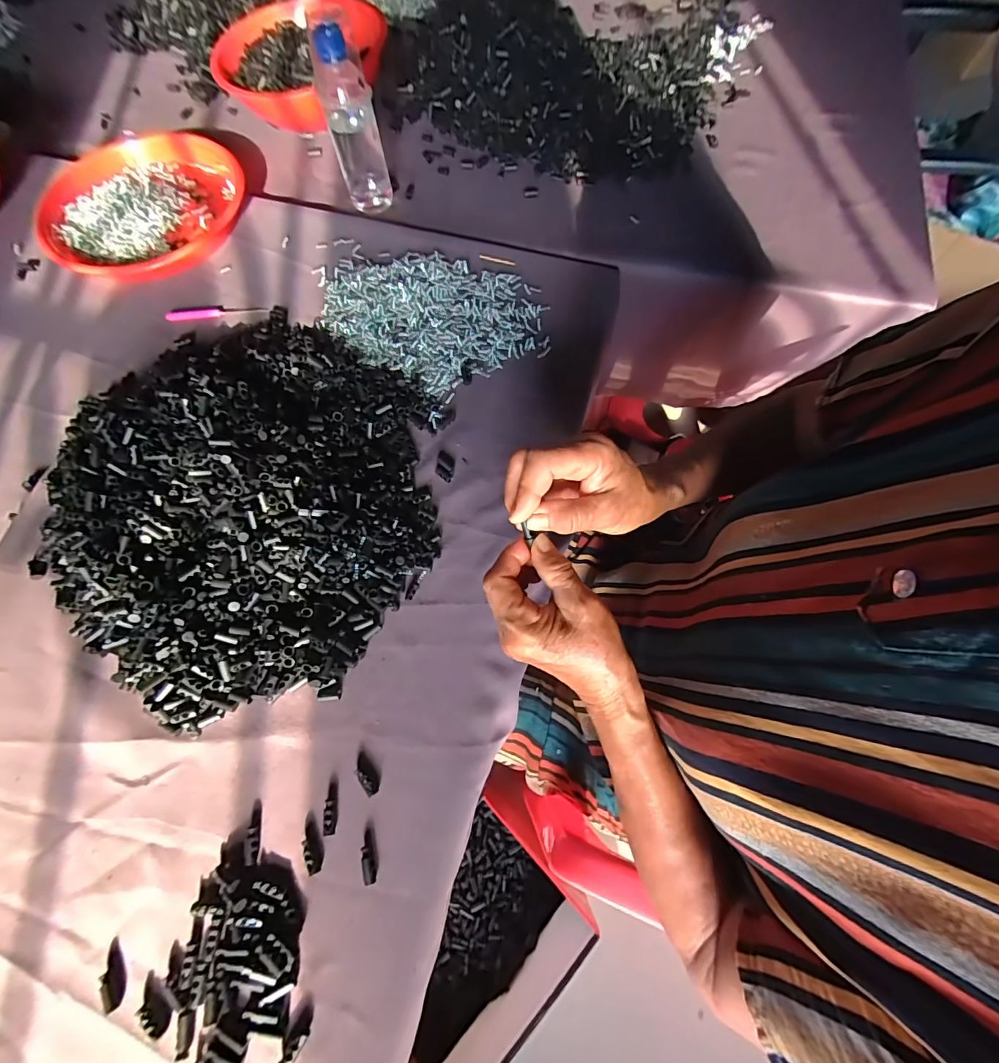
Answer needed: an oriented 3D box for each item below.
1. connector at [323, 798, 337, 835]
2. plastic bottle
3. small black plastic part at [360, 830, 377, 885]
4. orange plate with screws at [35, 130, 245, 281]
[{"bbox_3d":[-0.130,0.219,0.340,0.010,0.005,0.023,-2,69,0],"label":"connector"},{"bbox_3d":[-0.176,-0.492,0.523,0.057,0.160,0.063,-13,69,-4],"label":"plastic bottle"},{"bbox_3d":[-0.098,0.244,0.331,0.009,0.005,0.034,-12,69,-3],"label":"small black plastic part"},{"bbox_3d":[-0.458,-0.414,0.561,0.241,0.040,0.236,0,69,1],"label":"orange plate with screws"}]

